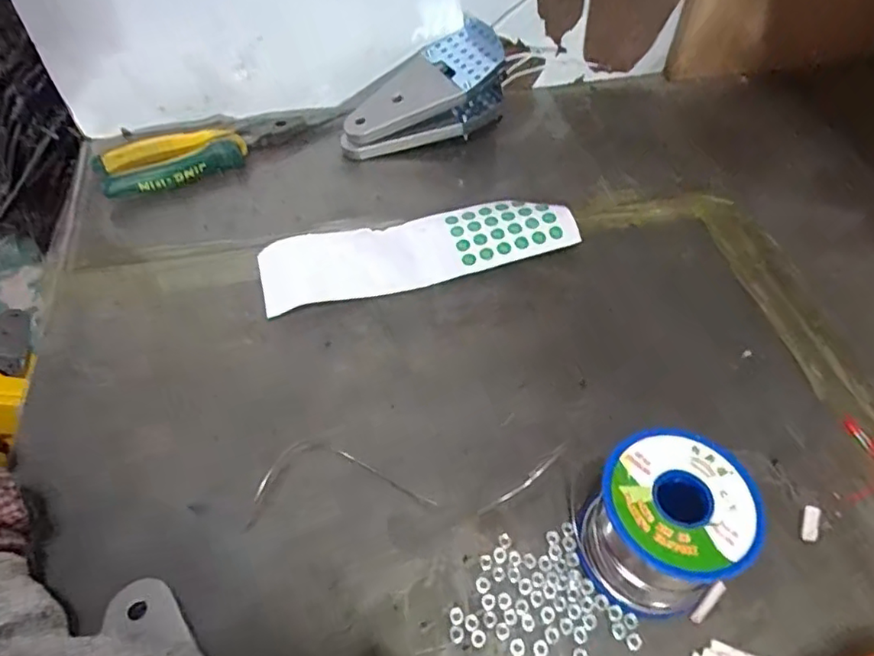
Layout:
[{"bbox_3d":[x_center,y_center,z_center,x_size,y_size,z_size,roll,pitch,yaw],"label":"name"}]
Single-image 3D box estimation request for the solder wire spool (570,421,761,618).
[{"bbox_3d":[0.105,0.091,0.276,0.066,0.061,0.062,0,51,0],"label":"solder wire spool"}]

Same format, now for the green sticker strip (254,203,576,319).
[{"bbox_3d":[-0.014,-0.060,0.421,0.216,0.022,0.063,-13,53,-11],"label":"green sticker strip"}]

